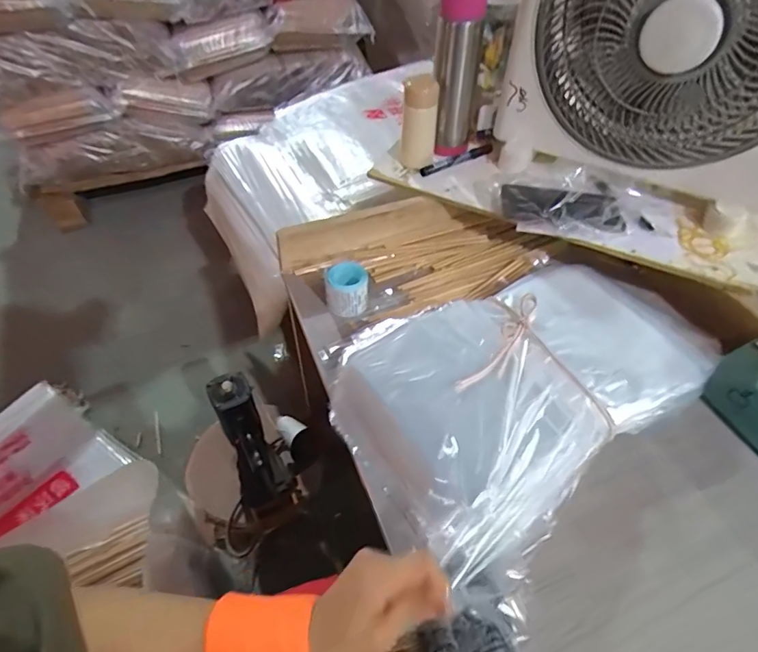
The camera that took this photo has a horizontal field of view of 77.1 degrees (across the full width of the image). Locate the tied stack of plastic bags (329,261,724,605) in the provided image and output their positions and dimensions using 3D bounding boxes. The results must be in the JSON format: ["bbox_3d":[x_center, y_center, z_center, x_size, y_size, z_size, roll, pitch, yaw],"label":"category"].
[{"bbox_3d":[0.179,0.049,0.541,0.435,0.059,0.260,-25,55,-20],"label":"tied stack of plastic bags"}]

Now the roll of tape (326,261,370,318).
[{"bbox_3d":[-0.042,-0.050,0.635,0.054,0.051,0.052,0,51,0],"label":"roll of tape"}]

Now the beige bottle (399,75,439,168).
[{"bbox_3d":[0.060,-0.300,0.710,0.054,0.121,0.039,6,51,4],"label":"beige bottle"}]

